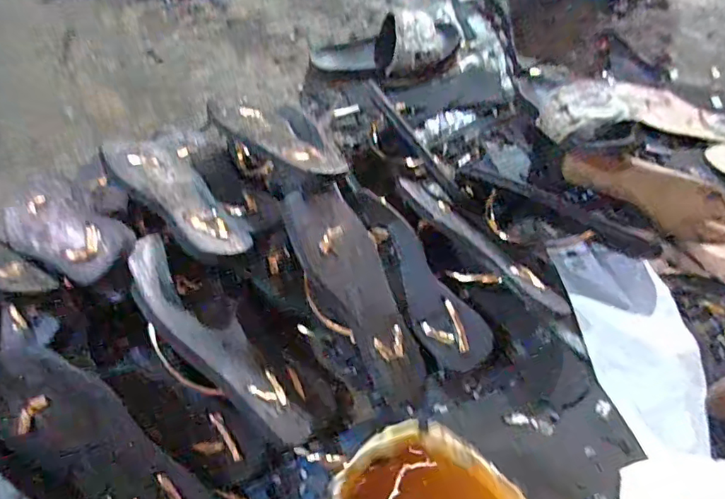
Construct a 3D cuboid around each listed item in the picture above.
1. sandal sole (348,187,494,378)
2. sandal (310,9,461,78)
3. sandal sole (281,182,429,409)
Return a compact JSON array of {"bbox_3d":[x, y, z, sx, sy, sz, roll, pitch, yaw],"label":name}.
[{"bbox_3d":[0.063,0.026,0.596,0.068,0.016,0.231,-25,75,-19],"label":"sandal sole"},{"bbox_3d":[0.042,-0.340,0.882,0.244,0.063,0.112,3,54,0],"label":"sandal"},{"bbox_3d":[0.001,0.046,0.554,0.083,0.032,0.240,-28,92,-21],"label":"sandal sole"}]

